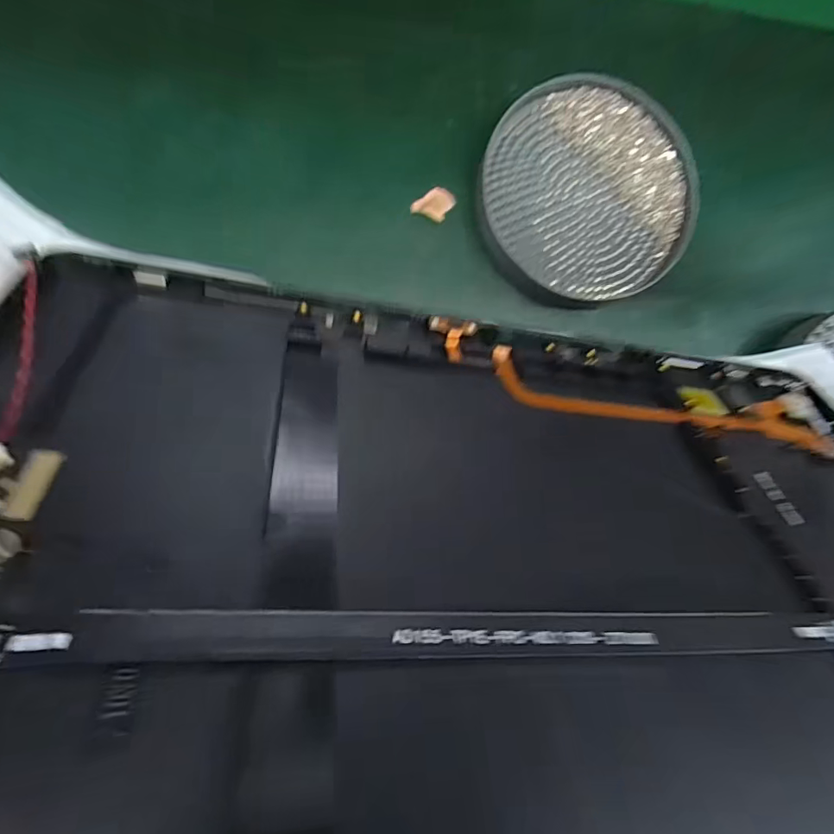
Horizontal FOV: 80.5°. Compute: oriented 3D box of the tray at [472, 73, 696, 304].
[{"bbox_3d":[0.090,-0.119,0.261,0.112,0.016,0.114,1,84,-9],"label":"tray"}]

